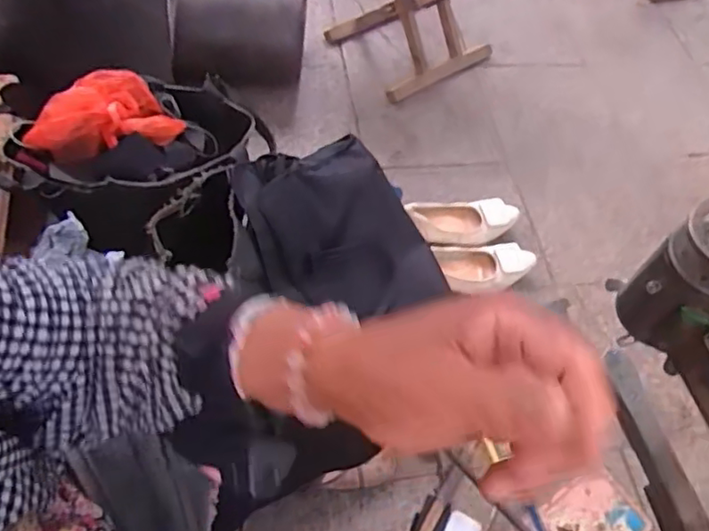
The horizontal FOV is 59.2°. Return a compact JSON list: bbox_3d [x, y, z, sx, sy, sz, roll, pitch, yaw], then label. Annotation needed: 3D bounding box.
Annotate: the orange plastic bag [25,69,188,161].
[{"bbox_3d":[-0.362,-0.207,0.914,0.114,0.098,0.188,31,58,11],"label":"orange plastic bag"}]

